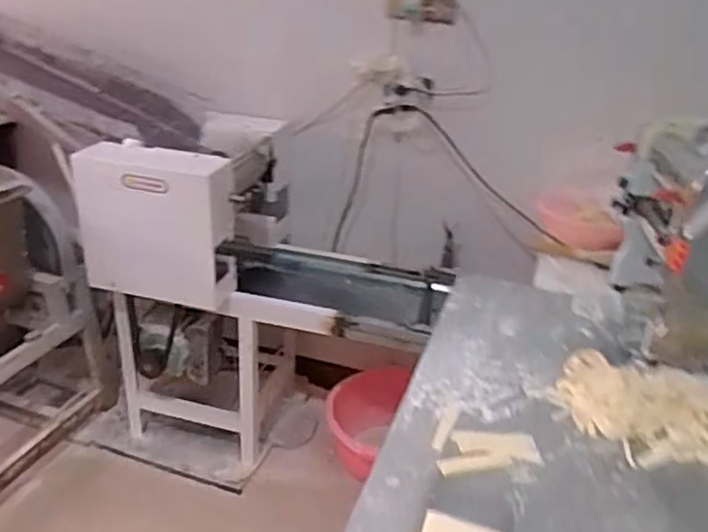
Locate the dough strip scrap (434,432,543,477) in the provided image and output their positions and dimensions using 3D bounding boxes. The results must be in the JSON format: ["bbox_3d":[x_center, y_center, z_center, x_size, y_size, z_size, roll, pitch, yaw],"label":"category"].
[{"bbox_3d":[0.184,0.256,0.950,0.145,0.009,0.080,-2,28,-11],"label":"dough strip scrap"}]

